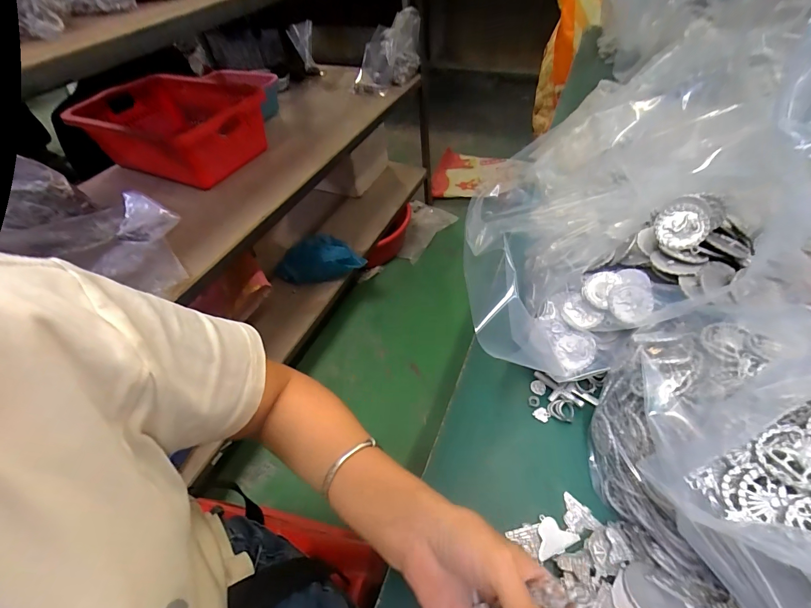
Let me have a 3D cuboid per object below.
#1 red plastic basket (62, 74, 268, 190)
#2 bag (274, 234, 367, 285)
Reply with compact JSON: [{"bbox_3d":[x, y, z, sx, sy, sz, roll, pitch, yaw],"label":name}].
[{"bbox_3d":[-0.613,-0.460,0.950,0.434,0.151,0.267,18,55,20],"label":"red plastic basket"},{"bbox_3d":[-0.298,-0.155,1.192,0.318,0.128,0.150,-5,46,30],"label":"bag"}]

